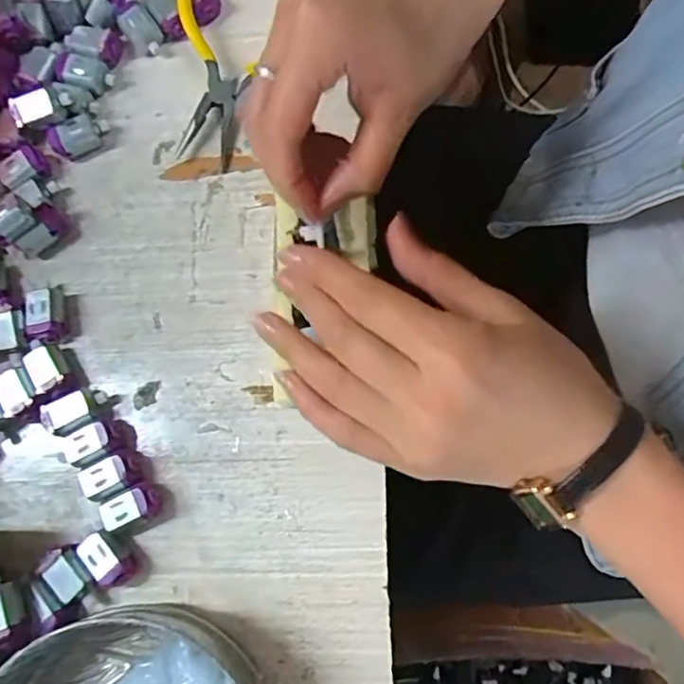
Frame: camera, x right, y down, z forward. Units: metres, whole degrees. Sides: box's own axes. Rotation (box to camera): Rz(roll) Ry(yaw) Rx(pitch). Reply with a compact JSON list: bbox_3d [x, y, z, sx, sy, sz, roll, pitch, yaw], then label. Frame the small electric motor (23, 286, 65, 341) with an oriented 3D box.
[{"bbox_3d":[-0.164,-0.015,0.327,0.017,0.013,0.031,-15,78,1],"label":"small electric motor"}]

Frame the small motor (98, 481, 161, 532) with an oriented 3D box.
[{"bbox_3d":[-0.108,0.083,0.302,0.028,0.014,0.018,-19,78,0],"label":"small motor"}]

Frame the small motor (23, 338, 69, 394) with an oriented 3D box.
[{"bbox_3d":[-0.160,0.012,0.321,0.019,0.010,0.028,-31,78,-2],"label":"small motor"}]

